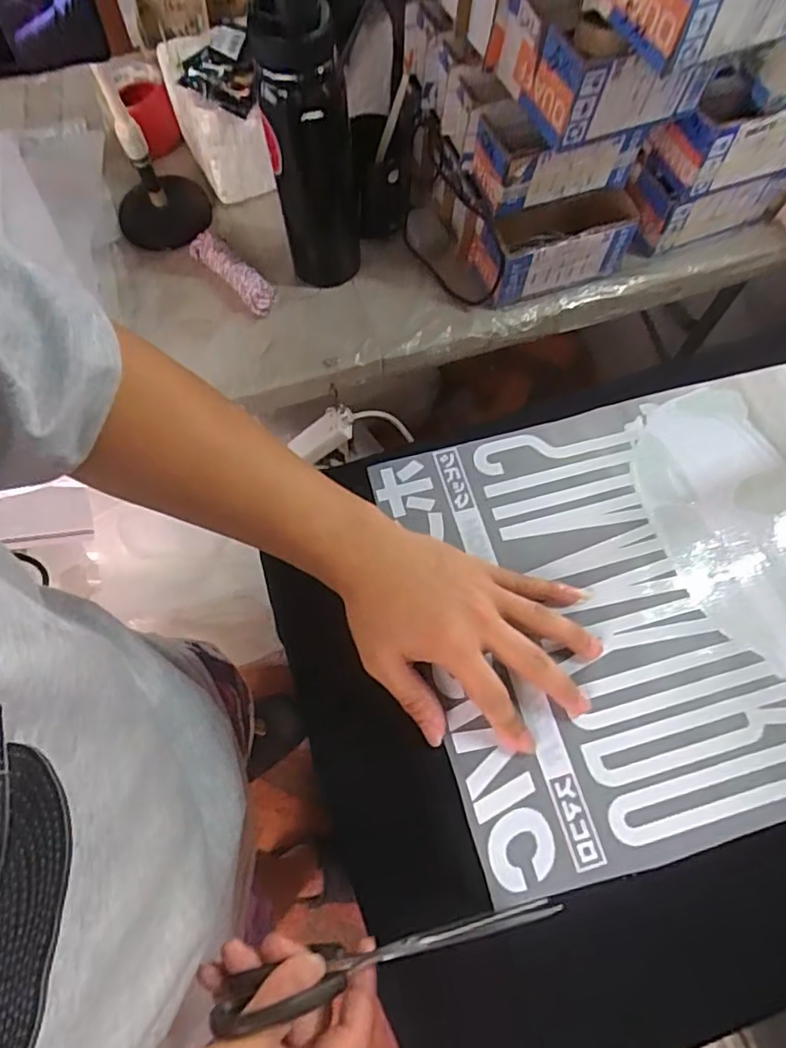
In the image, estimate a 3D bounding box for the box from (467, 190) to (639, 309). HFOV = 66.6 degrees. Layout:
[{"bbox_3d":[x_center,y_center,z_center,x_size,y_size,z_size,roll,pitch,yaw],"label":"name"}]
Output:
[{"bbox_3d":[0.178,-0.309,0.659,0.165,0.082,0.076,-19,70,-8],"label":"box"}]

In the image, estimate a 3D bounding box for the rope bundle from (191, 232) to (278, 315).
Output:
[{"bbox_3d":[-0.181,-0.282,0.677,0.124,0.033,0.027,42,74,14],"label":"rope bundle"}]

